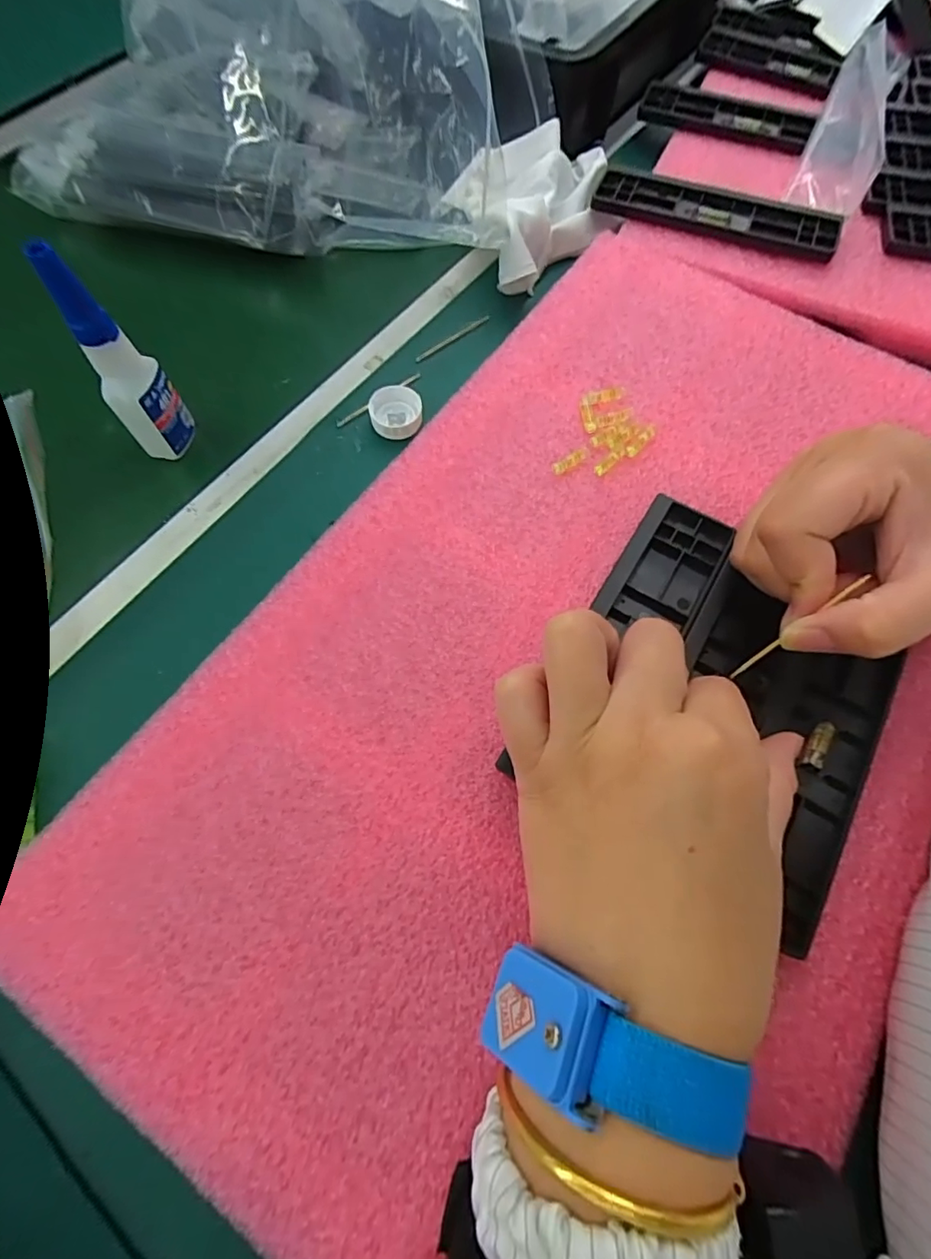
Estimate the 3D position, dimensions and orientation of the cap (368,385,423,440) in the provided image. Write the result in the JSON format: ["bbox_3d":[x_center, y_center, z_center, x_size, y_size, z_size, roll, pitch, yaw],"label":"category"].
[{"bbox_3d":[-0.041,-0.129,0.314,0.031,0.011,0.031,-3,67,0],"label":"cap"}]

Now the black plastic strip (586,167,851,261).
[{"bbox_3d":[0.166,-0.279,0.355,0.157,0.011,0.042,21,69,10],"label":"black plastic strip"}]

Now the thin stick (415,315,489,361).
[{"bbox_3d":[-0.008,-0.190,0.342,0.060,0.004,0.004,-38,71,-14],"label":"thin stick"}]

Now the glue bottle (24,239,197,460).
[{"bbox_3d":[-0.179,-0.138,0.274,0.023,0.104,0.028,-1,67,1],"label":"glue bottle"}]

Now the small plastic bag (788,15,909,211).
[{"bbox_3d":[0.272,-0.357,0.370,0.043,0.036,0.187,24,69,11],"label":"small plastic bag"}]

